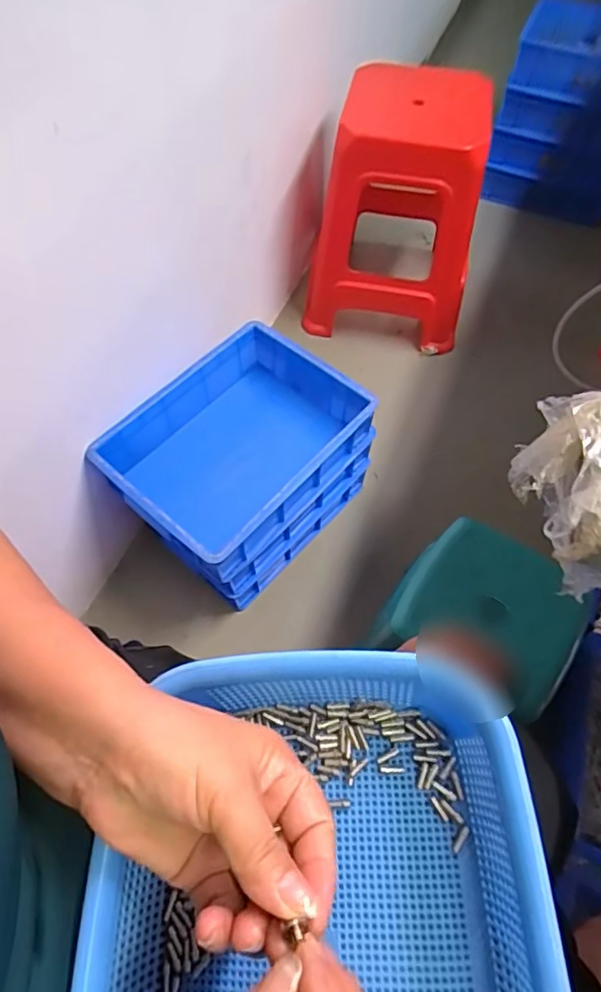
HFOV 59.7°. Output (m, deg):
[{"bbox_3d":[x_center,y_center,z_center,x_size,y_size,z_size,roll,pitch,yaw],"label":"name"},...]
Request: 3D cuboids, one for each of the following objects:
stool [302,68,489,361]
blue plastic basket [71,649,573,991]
[{"bbox_3d":[0.258,-0.700,1.295,0.382,0.470,0.413,15,63,7],"label":"stool"},{"bbox_3d":[0.005,0.229,0.244,0.207,0.090,0.288,-1,62,-1],"label":"blue plastic basket"}]

